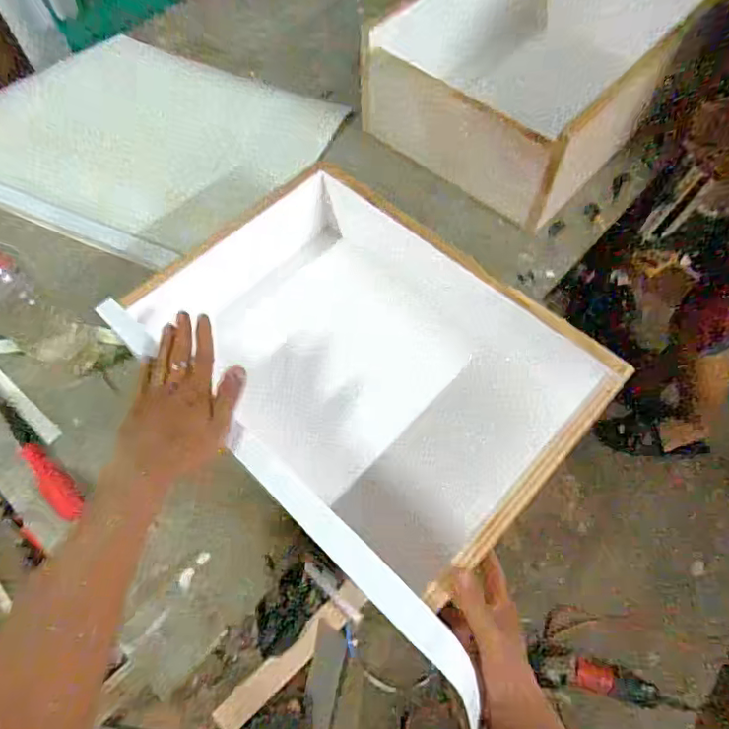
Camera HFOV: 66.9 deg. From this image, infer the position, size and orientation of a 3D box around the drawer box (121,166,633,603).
[{"bbox_3d":[0.005,-0.001,0.635,0.440,0.135,0.318,40,68,19],"label":"drawer box"}]

